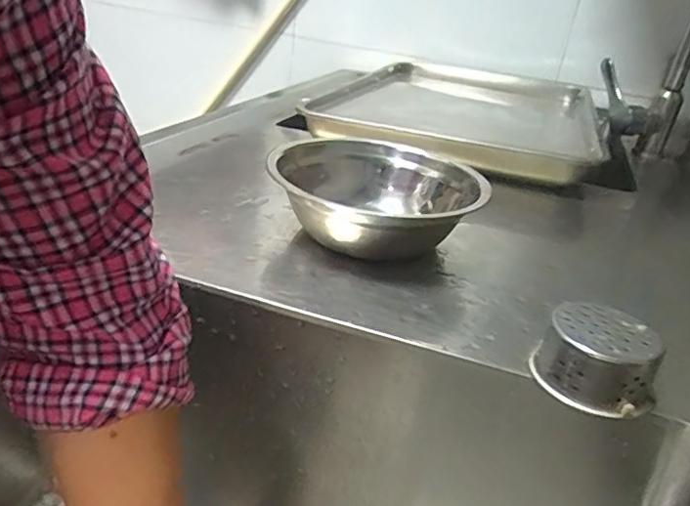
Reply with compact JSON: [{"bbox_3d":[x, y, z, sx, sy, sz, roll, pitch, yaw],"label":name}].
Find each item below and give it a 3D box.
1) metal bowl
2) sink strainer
[{"bbox_3d":[0.025,-0.044,0.512,0.176,0.072,0.176,6,26,-3],"label":"metal bowl"},{"bbox_3d":[0.154,0.063,0.345,0.070,0.041,0.062,18,28,21],"label":"sink strainer"}]

